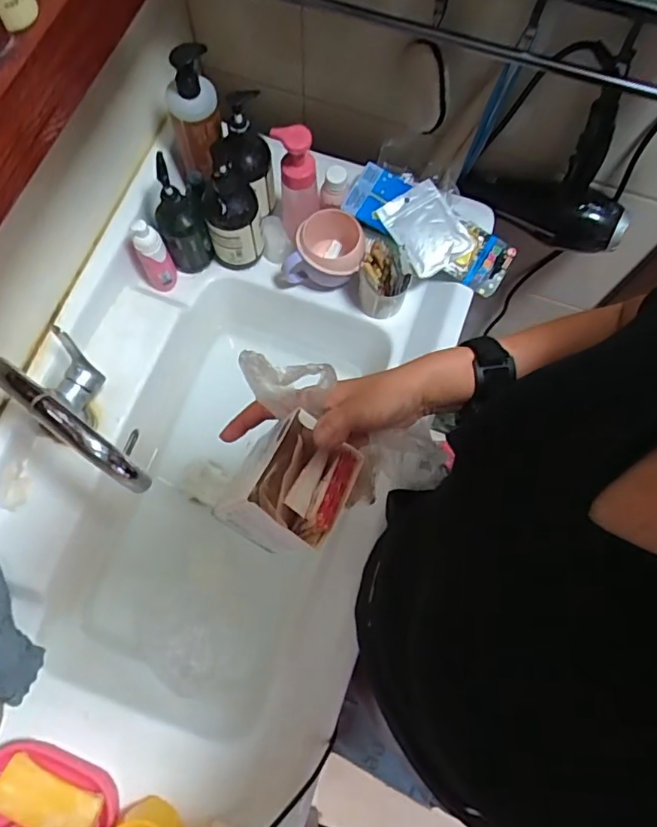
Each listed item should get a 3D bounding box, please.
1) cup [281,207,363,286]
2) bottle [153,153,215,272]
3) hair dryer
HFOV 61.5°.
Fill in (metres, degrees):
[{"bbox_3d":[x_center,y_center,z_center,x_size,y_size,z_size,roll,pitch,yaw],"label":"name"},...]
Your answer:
[{"bbox_3d":[0.000,-0.227,0.770,0.098,0.089,0.090,0,73,-1],"label":"cup"},{"bbox_3d":[-0.195,-0.254,0.731,0.063,0.176,0.064,0,73,-1],"label":"bottle"},{"bbox_3d":[0.308,-0.320,0.733,0.233,0.175,0.073,25,74,7],"label":"hair dryer"}]

